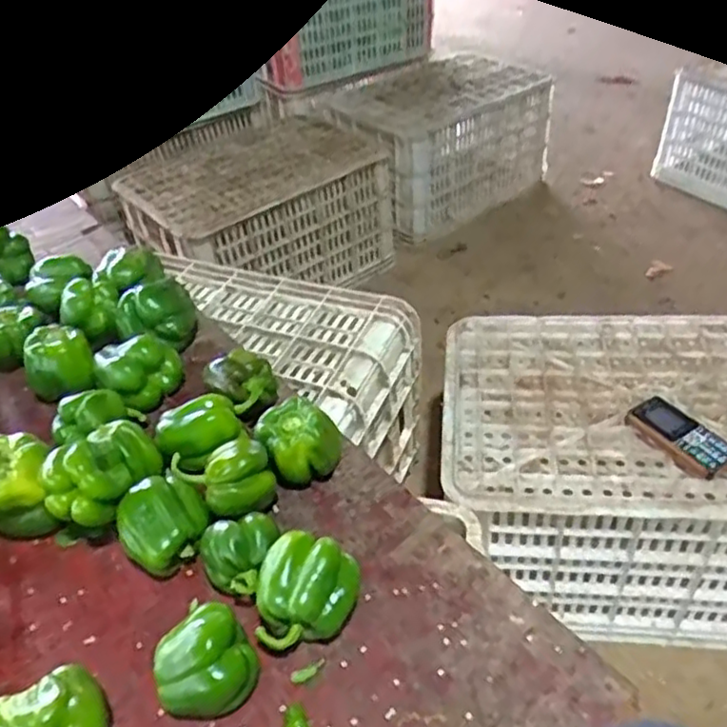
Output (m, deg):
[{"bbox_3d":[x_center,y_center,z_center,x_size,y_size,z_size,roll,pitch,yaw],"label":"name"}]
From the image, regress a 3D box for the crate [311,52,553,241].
[{"bbox_3d":[0.190,-0.636,1.876,0.454,0.296,0.553,30,52,33],"label":"crate"}]

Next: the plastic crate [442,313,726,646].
[{"bbox_3d":[0.366,0.140,0.910,0.503,0.281,0.352,2,42,8],"label":"plastic crate"}]

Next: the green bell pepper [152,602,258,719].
[{"bbox_3d":[-0.126,0.237,0.527,0.074,0.070,0.076,-21,44,-18],"label":"green bell pepper"}]

